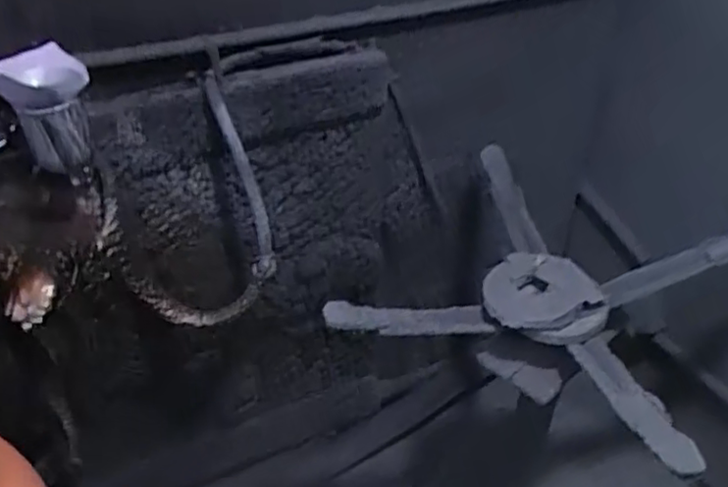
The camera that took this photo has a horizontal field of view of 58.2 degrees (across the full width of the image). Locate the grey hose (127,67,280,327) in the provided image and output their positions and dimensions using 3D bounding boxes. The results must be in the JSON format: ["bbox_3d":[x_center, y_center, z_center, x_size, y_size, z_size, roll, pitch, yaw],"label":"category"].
[{"bbox_3d":[-0.209,-0.039,1.003,0.186,0.359,0.121,24,10,-6],"label":"grey hose"}]

